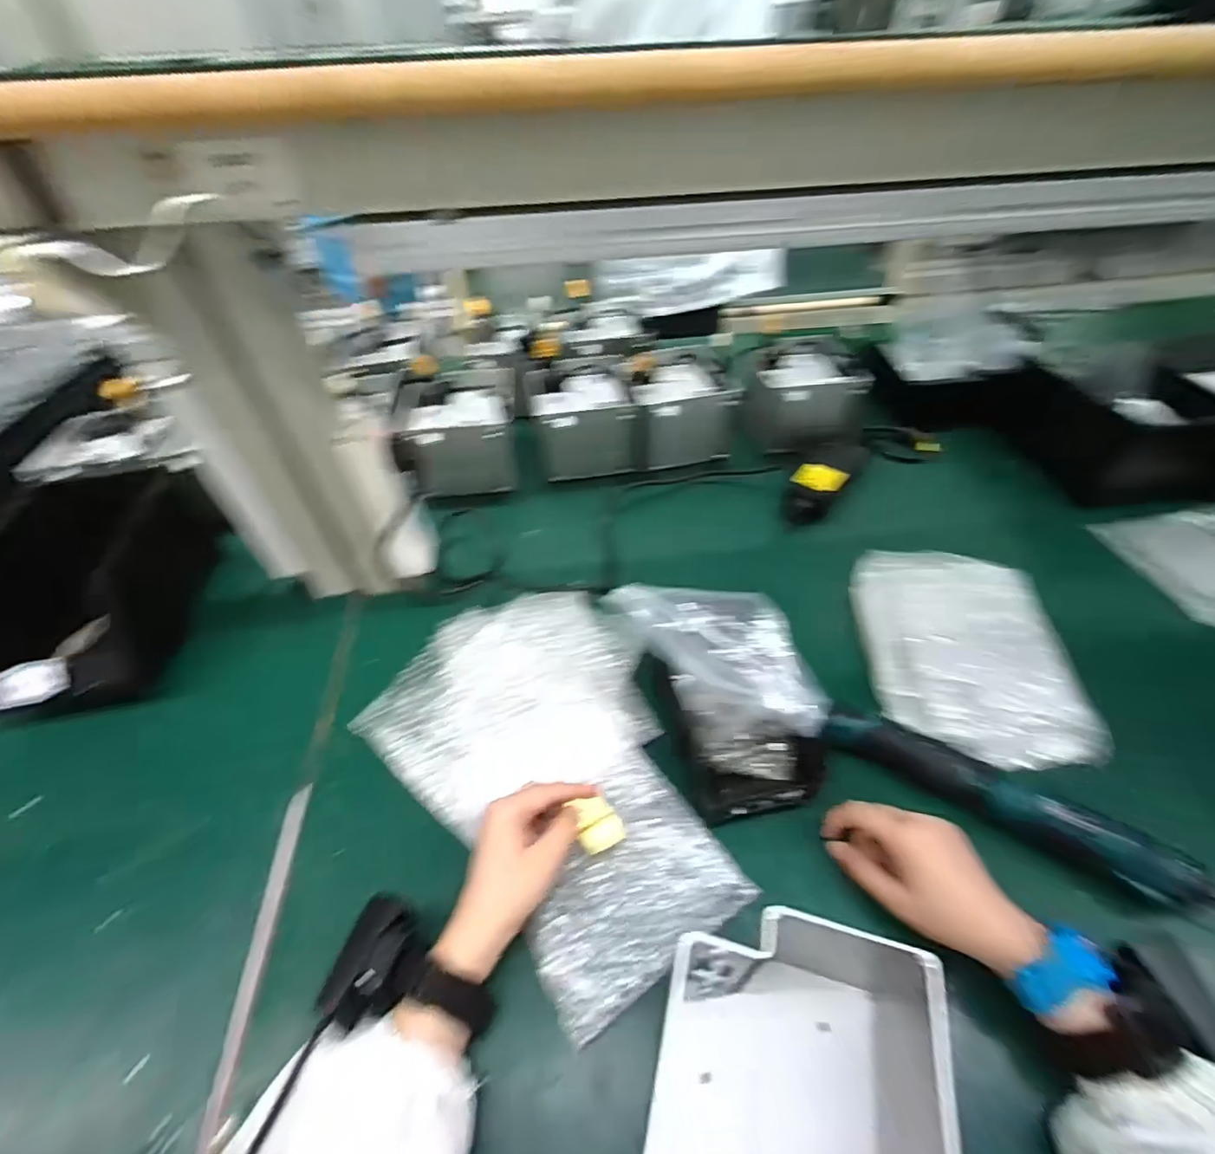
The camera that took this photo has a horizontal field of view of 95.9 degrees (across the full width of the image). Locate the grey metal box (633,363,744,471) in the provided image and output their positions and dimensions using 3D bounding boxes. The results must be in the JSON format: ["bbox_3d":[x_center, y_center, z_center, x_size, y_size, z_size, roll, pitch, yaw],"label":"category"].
[{"bbox_3d":[0.105,-0.242,0.795,0.131,0.093,0.155,-3,45,0],"label":"grey metal box"}]

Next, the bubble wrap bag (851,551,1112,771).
[{"bbox_3d":[0.349,0.060,0.545,0.181,0.027,0.254,2,45,5],"label":"bubble wrap bag"}]

